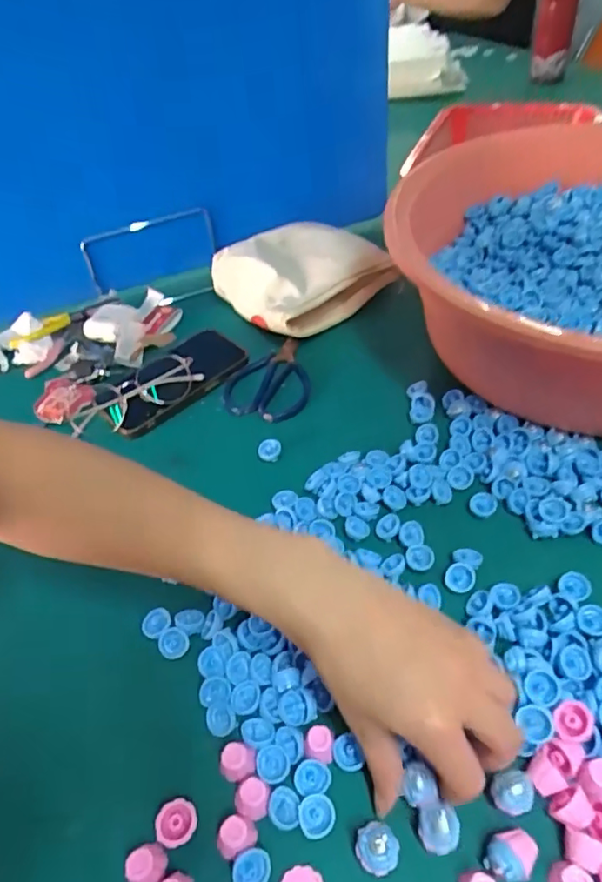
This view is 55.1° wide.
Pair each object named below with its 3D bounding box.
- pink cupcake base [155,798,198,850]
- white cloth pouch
[{"bbox_3d":[-0.066,0.204,0.308,0.022,0.010,0.020,-4,46,4],"label":"pink cupcake base"},{"bbox_3d":[0.004,-0.180,0.627,0.154,0.068,0.133,-32,50,-22],"label":"white cloth pouch"}]

